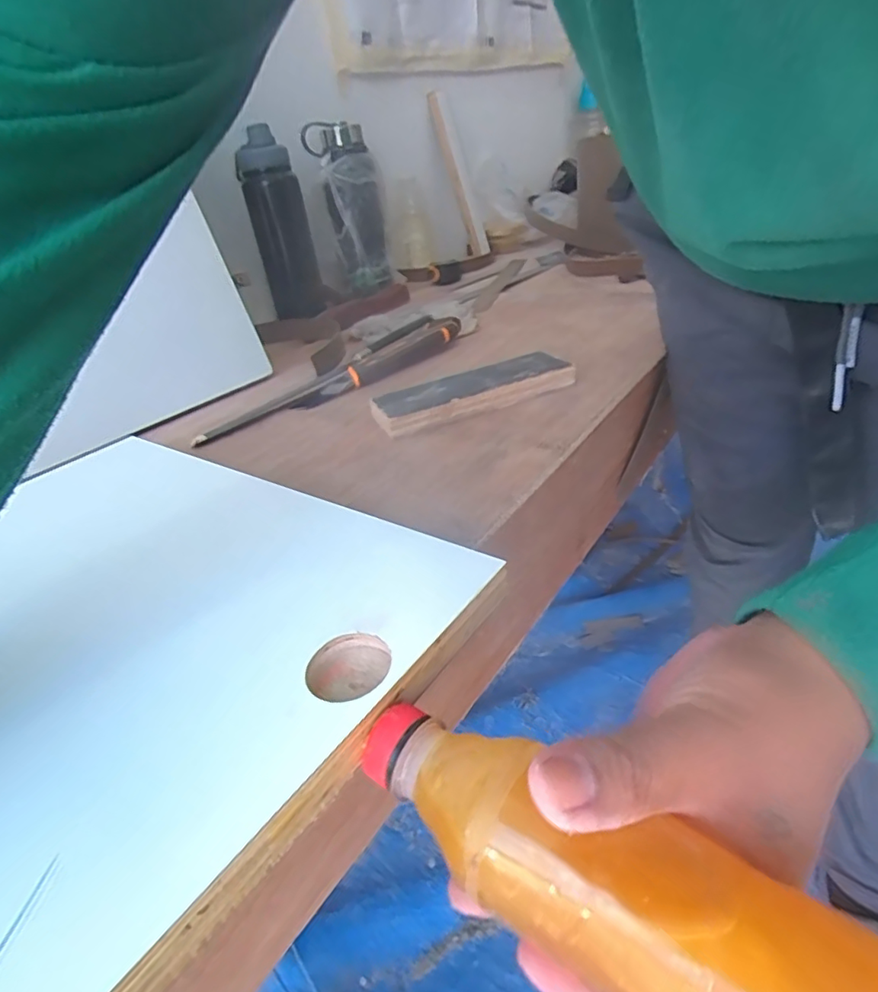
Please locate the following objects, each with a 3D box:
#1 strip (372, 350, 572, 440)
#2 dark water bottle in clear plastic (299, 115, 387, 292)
[{"bbox_3d":[0.029,-0.092,0.483,0.171,0.026,0.052,-18,31,-14],"label":"strip"},{"bbox_3d":[-0.131,-0.445,0.862,0.089,0.219,0.066,-11,31,-2],"label":"dark water bottle in clear plastic"}]

